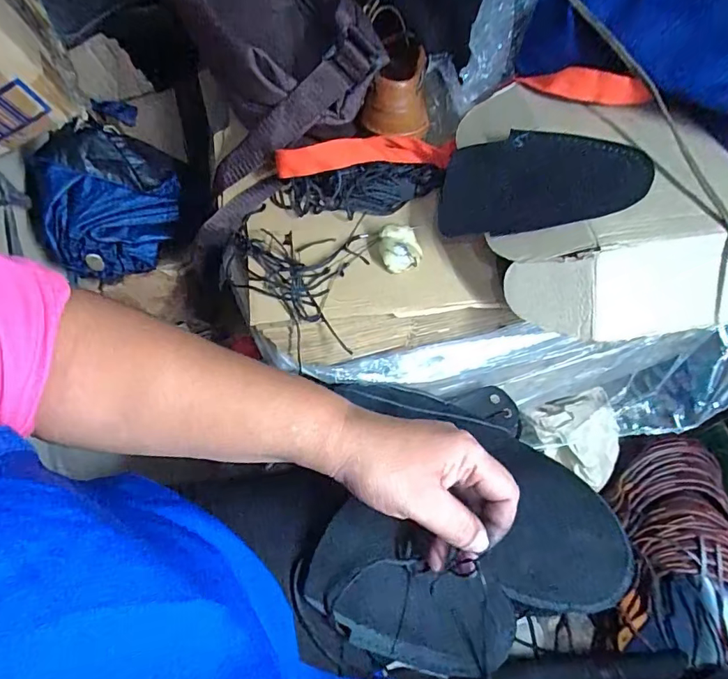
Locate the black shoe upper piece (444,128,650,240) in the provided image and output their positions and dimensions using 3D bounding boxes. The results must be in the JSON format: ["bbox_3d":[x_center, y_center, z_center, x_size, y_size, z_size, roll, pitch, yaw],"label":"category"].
[{"bbox_3d":[0.134,-0.124,0.375,0.155,0.016,0.093,-1,66,28],"label":"black shoe upper piece"}]

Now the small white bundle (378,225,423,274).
[{"bbox_3d":[0.032,-0.079,0.409,0.035,0.019,0.037,0,60,1],"label":"small white bundle"}]

